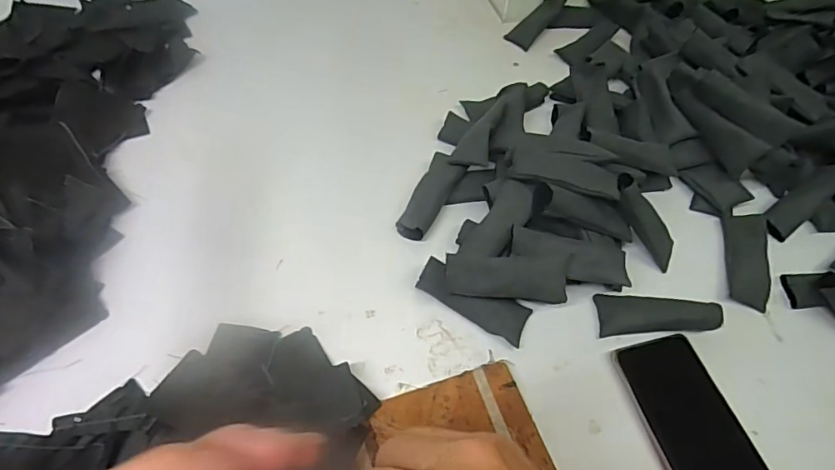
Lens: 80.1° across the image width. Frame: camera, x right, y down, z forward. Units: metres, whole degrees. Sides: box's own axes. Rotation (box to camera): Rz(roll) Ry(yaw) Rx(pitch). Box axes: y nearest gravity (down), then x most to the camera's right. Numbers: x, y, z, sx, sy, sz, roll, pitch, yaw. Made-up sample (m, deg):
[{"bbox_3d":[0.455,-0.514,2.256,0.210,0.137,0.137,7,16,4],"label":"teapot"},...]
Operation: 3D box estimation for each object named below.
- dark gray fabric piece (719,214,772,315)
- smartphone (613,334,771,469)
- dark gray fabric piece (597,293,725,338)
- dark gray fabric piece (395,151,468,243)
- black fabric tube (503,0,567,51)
[{"bbox_3d":[0.331,0.021,0.497,0.036,0.021,0.102,15,55,6],"label":"dark gray fabric piece"},{"bbox_3d":[0.223,0.159,0.396,0.076,0.012,0.161,-11,56,-12],"label":"smartphone"},{"bbox_3d":[0.217,0.070,0.450,0.101,0.024,0.040,3,55,-2],"label":"dark gray fabric piece"},{"bbox_3d":[0.015,-0.038,0.514,0.037,0.034,0.103,23,56,11],"label":"dark gray fabric piece"},{"bbox_3d":[0.174,-0.311,0.718,0.039,0.014,0.105,38,81,20],"label":"black fabric tube"}]

